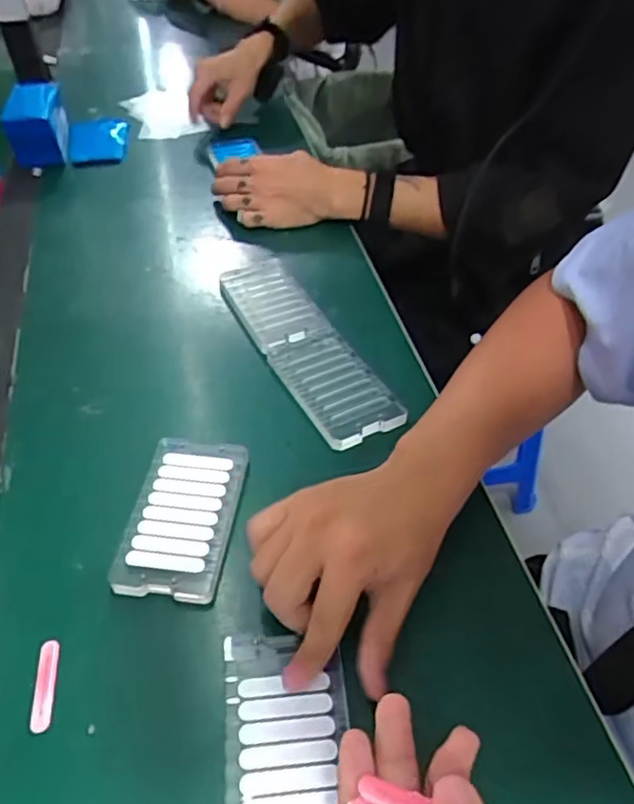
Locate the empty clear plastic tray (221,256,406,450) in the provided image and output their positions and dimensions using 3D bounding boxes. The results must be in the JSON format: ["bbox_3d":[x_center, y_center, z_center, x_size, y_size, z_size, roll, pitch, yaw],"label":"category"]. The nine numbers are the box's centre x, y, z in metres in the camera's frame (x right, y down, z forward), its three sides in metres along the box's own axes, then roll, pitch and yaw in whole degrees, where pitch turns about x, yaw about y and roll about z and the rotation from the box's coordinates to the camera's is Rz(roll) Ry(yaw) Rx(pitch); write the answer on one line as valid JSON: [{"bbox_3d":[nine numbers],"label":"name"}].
[{"bbox_3d":[-0.016,-0.059,0.577,0.071,0.018,0.254,-21,49,-18],"label":"empty clear plastic tray"}]

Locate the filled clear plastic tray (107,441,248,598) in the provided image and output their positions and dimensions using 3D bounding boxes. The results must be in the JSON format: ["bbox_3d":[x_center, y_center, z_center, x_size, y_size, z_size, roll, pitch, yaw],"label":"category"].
[{"bbox_3d":[-0.092,0.077,0.445,0.067,0.014,0.123,4,46,6],"label":"filled clear plastic tray"}]

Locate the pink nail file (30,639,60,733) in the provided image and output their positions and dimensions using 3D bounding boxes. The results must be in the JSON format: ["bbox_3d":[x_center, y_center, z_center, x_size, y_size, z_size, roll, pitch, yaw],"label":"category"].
[{"bbox_3d":[-0.157,0.162,0.368,0.011,0.005,0.050,-7,46,-5],"label":"pink nail file"}]

